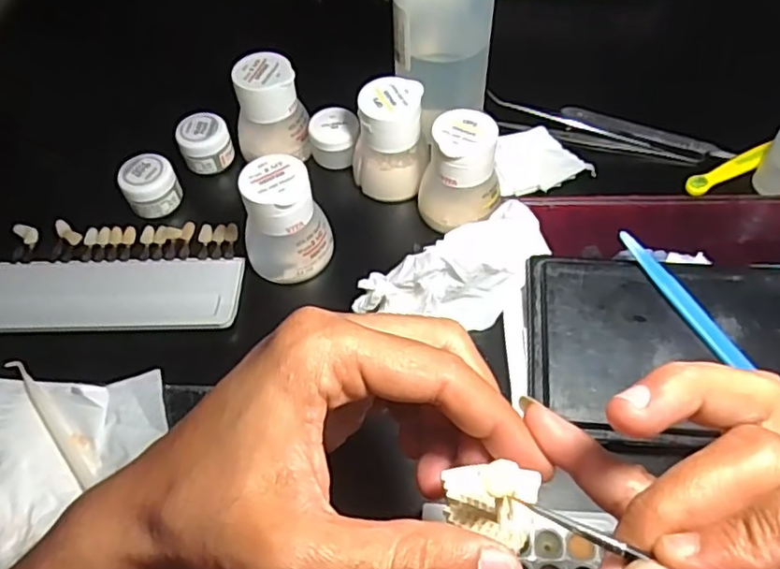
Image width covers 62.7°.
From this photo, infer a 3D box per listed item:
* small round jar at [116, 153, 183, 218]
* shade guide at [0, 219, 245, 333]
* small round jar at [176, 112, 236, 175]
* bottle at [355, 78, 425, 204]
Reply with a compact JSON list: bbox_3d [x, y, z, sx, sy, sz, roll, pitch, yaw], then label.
[{"bbox_3d":[-0.149,-0.061,0.400,0.032,0.031,0.026,-26,59,-14],"label":"small round jar"},{"bbox_3d":[-0.163,-0.005,0.379,0.148,0.017,0.069,-3,56,1],"label":"shade guide"},{"bbox_3d":[-0.120,-0.090,0.420,0.032,0.034,0.026,-17,58,-9],"label":"small round jar"},{"bbox_3d":[-0.002,-0.087,0.391,0.043,0.065,0.035,-5,56,-1],"label":"bottle"}]

